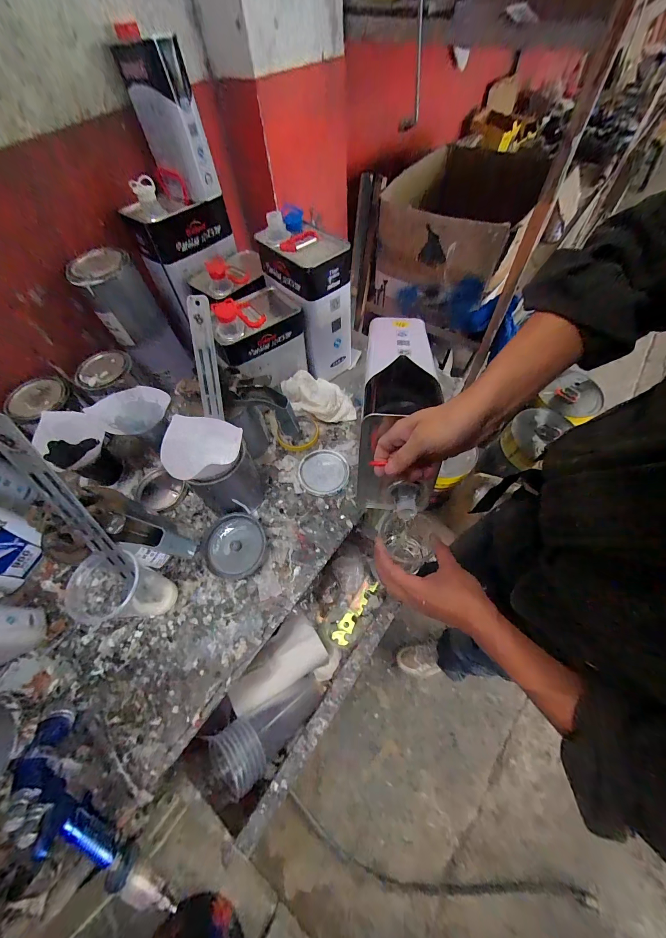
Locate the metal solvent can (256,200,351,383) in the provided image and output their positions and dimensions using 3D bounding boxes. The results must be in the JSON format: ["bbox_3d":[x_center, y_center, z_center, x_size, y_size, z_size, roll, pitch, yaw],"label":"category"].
[{"bbox_3d":[-0.047,-0.345,0.646,0.107,0.252,0.165,-35,64,-16],"label":"metal solvent can"}]

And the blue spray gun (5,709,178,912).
[{"bbox_3d":[-0.270,0.419,0.352,0.044,0.120,0.275,-32,95,-15],"label":"blue spray gun"}]

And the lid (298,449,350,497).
[{"bbox_3d":[-0.017,0.005,0.591,0.091,0.013,0.095,-1,60,2],"label":"lid"}]

